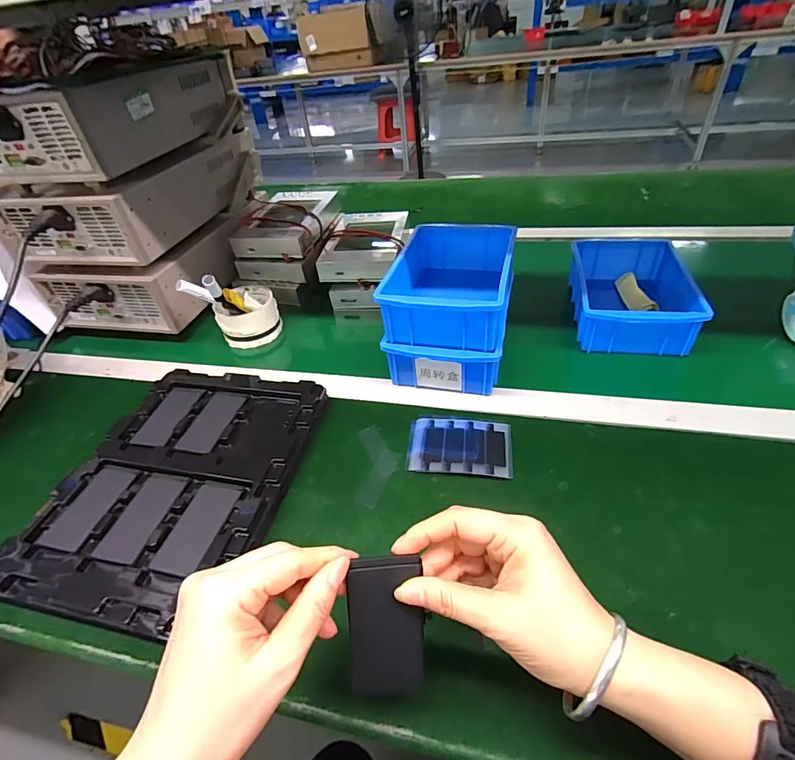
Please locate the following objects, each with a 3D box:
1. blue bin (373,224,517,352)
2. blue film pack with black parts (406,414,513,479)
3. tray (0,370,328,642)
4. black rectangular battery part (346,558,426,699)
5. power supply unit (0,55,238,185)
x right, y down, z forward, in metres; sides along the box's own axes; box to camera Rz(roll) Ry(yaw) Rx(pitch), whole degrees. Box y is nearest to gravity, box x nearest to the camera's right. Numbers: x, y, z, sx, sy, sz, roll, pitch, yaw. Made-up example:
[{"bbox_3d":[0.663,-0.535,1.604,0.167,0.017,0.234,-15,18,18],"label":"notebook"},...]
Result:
[{"bbox_3d":[0.068,-0.118,0.525,0.128,0.070,0.204,6,44,15],"label":"blue bin"},{"bbox_3d":[0.064,0.065,0.445,0.102,0.005,0.075,4,42,8],"label":"blue film pack with black parts"},{"bbox_3d":[-0.215,0.092,0.434,0.213,0.026,0.272,8,43,12],"label":"tray"},{"bbox_3d":[-0.007,0.147,0.258,0.043,0.086,0.005,-3,6,0],"label":"black rectangular battery part"},{"bbox_3d":[-0.390,-0.368,0.597,0.207,0.092,0.330,5,43,14],"label":"power supply unit"}]

